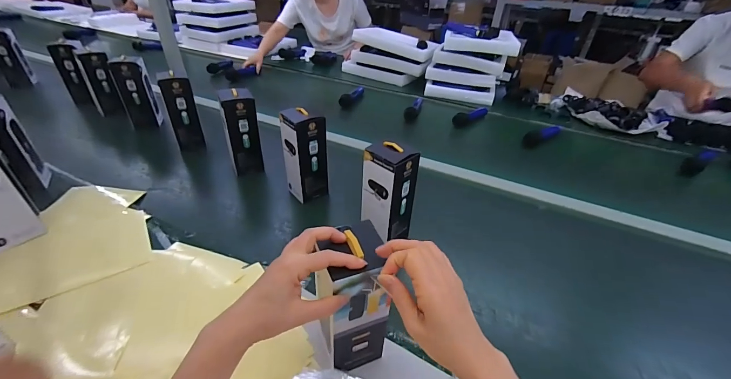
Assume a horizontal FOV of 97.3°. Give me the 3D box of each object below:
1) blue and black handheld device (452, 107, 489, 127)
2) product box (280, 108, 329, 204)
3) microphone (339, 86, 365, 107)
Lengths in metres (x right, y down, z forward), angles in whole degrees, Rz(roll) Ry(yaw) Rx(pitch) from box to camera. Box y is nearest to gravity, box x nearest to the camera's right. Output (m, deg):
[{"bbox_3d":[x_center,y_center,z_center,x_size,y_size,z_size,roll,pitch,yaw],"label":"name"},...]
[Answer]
[{"bbox_3d":[0.394,-0.274,1.210,0.173,0.051,0.042,-24,43,-31],"label":"blue and black handheld device"},{"bbox_3d":[-0.135,-0.078,0.729,0.077,0.202,0.063,-21,42,-28],"label":"product box"},{"bbox_3d":[-0.054,-0.376,1.311,0.058,0.053,0.189,11,37,12],"label":"microphone"}]

